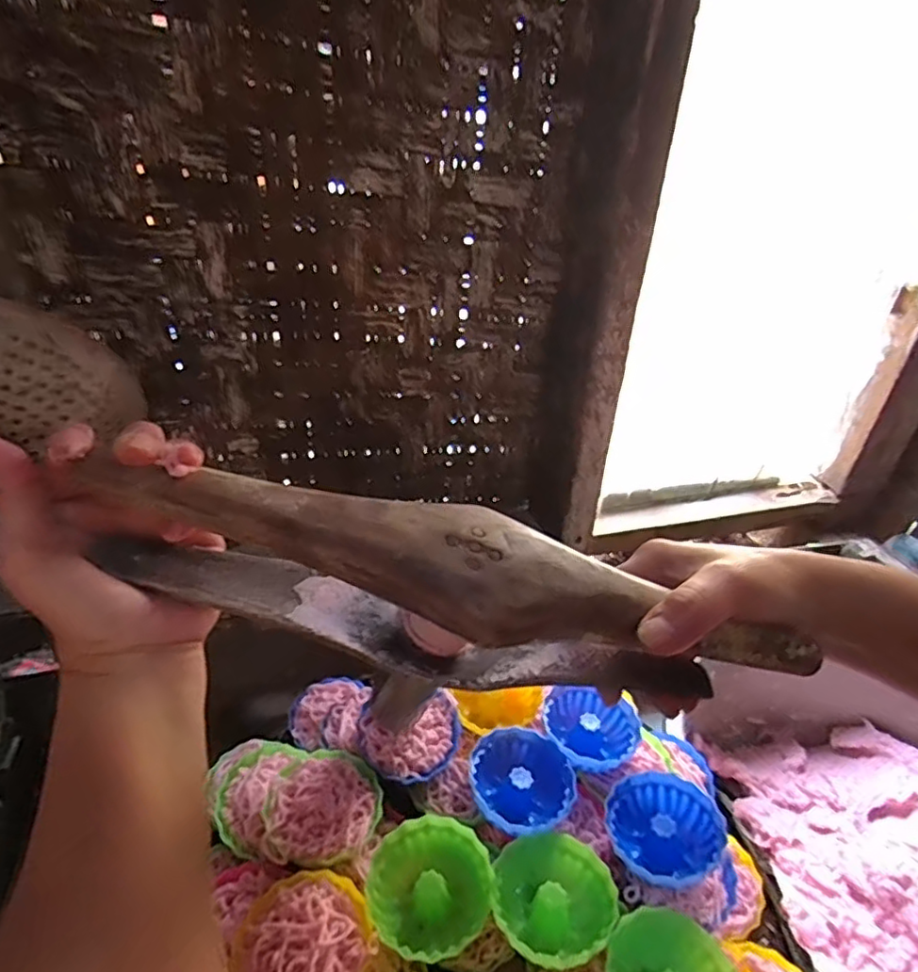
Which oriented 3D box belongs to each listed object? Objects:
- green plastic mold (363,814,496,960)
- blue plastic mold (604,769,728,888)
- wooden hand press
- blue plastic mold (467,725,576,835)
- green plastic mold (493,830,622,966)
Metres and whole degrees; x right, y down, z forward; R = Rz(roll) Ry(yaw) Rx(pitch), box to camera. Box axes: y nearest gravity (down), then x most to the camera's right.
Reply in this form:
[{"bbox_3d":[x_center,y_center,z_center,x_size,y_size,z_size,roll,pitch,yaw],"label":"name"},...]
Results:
[{"bbox_3d":[-0.015,0.201,0.305,0.061,0.021,0.059,4,34,-3],"label":"green plastic mold"},{"bbox_3d":[0.112,0.194,0.344,0.061,0.029,0.059,4,34,-3],"label":"blue plastic mold"},{"bbox_3d":[-0.005,0.062,0.276,0.302,0.097,0.049,15,33,-7],"label":"wooden hand press"},{"bbox_3d":[0.035,0.174,0.356,0.060,0.020,0.059,4,34,-3],"label":"blue plastic mold"},{"bbox_3d":[0.047,0.208,0.306,0.058,0.023,0.059,4,34,-3],"label":"green plastic mold"}]

